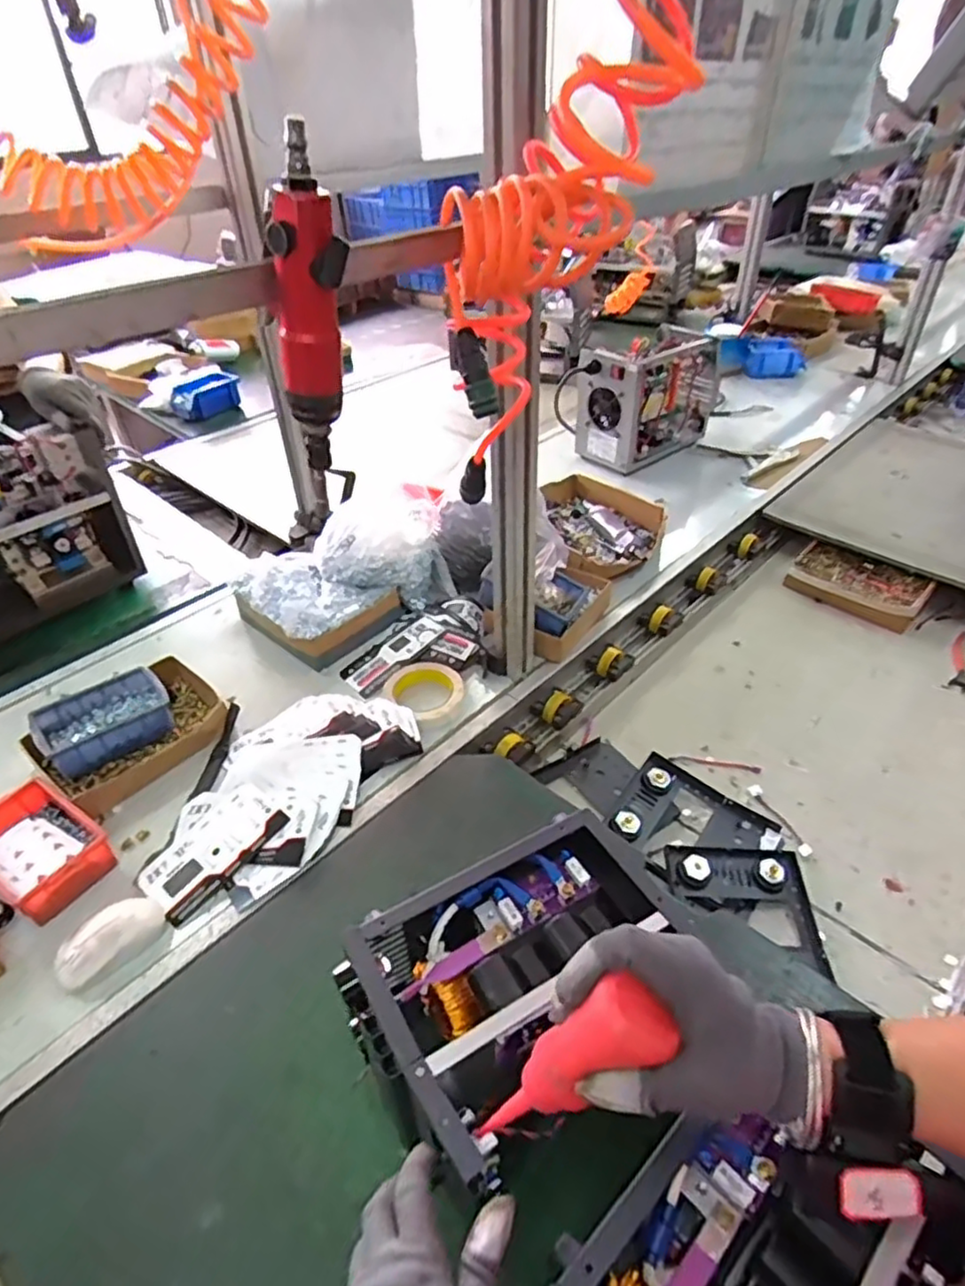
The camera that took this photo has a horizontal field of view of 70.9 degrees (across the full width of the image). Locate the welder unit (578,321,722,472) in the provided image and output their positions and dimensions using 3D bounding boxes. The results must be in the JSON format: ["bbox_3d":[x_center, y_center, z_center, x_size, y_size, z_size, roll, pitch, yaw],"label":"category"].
[{"bbox_3d":[0.353,-0.525,1.454,0.180,0.234,0.307,29,49,31],"label":"welder unit"}]

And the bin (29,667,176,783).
[{"bbox_3d":[-0.465,0.096,0.836,0.146,0.049,0.102,-31,48,-30],"label":"bin"}]

